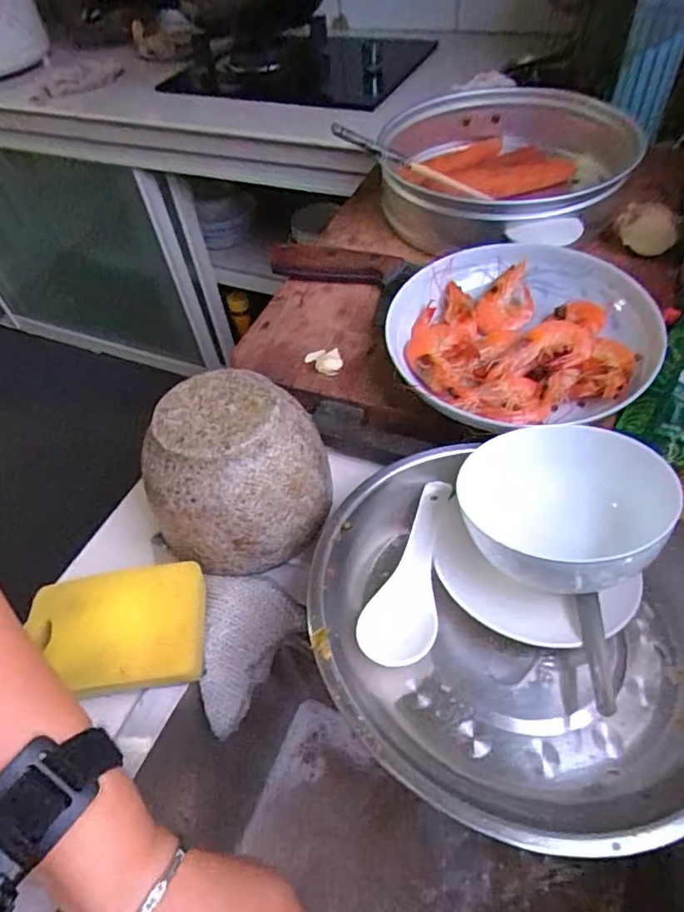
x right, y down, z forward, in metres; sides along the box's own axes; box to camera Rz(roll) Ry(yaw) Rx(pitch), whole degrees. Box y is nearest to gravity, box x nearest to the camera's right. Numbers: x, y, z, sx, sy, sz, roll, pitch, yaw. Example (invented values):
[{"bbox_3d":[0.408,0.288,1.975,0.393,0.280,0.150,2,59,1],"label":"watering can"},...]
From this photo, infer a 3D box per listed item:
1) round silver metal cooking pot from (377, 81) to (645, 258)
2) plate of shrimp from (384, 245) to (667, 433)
[{"bbox_3d":[0.172,-0.292,0.569,0.254,0.071,0.240,-3,52,4],"label":"round silver metal cooking pot"},{"bbox_3d":[0.135,-0.091,0.425,0.186,0.054,0.193,-3,52,4],"label":"plate of shrimp"}]

